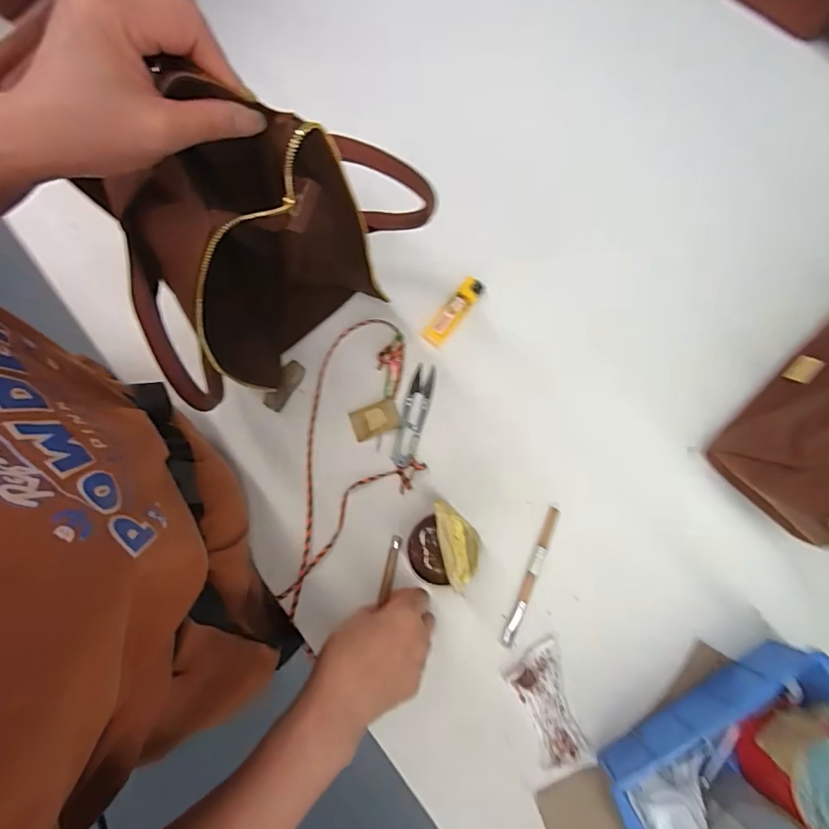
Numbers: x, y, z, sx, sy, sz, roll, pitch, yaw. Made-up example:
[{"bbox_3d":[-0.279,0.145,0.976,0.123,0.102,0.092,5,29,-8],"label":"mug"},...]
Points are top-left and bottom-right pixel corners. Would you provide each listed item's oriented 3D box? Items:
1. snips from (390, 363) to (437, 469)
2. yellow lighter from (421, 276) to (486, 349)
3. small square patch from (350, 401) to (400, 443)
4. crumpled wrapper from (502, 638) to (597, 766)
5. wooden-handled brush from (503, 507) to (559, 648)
[{"bbox_3d":[-0.001,0.001,0.481,0.023,0.006,0.101,15,80,5],"label":"snips"},{"bbox_3d":[0.039,-0.103,0.496,0.022,0.010,0.078,38,83,9],"label":"yellow lighter"},{"bbox_3d":[-0.038,0.005,0.477,0.045,0.010,0.030,-18,79,-1],"label":"small square patch"},{"bbox_3d":[0.119,0.253,0.429,0.049,0.004,0.096,-24,79,-2],"label":"crumpled wrapper"},{"bbox_3d":[0.105,0.145,0.450,0.010,0.012,0.127,21,81,6],"label":"wooden-handled brush"}]

